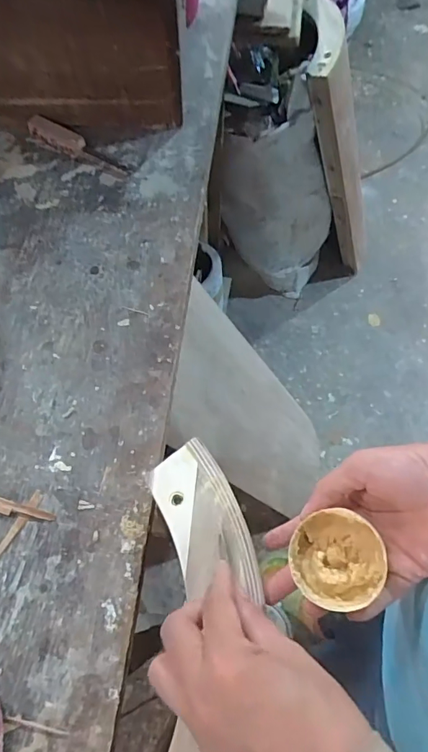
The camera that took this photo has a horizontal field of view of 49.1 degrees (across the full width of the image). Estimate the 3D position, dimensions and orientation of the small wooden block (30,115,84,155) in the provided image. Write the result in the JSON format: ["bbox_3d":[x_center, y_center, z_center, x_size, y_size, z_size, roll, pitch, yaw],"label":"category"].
[{"bbox_3d":[-0.196,-0.297,0.579,0.081,0.028,0.020,32,67,15],"label":"small wooden block"}]

